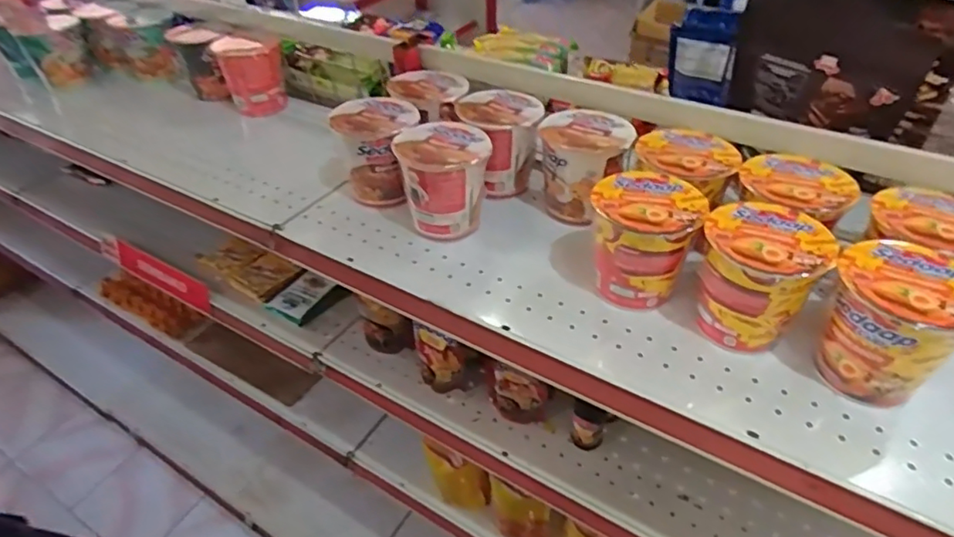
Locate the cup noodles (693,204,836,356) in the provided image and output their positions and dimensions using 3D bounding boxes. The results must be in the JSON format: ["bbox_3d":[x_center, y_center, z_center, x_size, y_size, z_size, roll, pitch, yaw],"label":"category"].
[{"bbox_3d":[0.266,0.010,0.560,0.100,0.110,0.107,14,44,18],"label":"cup noodles"}]

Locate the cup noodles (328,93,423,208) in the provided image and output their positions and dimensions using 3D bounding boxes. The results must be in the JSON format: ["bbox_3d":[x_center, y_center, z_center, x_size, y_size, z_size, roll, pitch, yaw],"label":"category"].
[{"bbox_3d":[-0.128,-0.149,0.751,0.101,0.111,0.101,-2,42,2],"label":"cup noodles"}]

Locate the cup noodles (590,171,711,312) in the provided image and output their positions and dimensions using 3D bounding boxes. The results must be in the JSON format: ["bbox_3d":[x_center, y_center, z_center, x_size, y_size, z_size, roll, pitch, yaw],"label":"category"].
[{"bbox_3d":[0.170,-0.027,0.606,0.106,0.110,0.102,0,42,4],"label":"cup noodles"}]

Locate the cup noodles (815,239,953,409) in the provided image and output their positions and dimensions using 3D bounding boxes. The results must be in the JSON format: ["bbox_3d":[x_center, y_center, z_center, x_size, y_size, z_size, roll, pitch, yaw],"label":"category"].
[{"bbox_3d":[0.358,0.051,0.508,0.103,0.111,0.101,-32,49,-28],"label":"cup noodles"}]

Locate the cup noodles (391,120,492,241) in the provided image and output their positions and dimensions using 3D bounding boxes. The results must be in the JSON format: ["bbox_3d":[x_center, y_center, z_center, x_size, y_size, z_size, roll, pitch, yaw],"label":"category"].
[{"bbox_3d":[-0.039,-0.103,0.700,0.105,0.112,0.101,-12,42,-10],"label":"cup noodles"}]

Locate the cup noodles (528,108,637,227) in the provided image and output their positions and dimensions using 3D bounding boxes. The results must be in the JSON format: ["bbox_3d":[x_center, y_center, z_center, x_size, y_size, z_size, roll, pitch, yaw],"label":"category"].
[{"bbox_3d":[0.131,-0.128,0.729,0.112,0.115,0.118,4,42,7],"label":"cup noodles"}]

